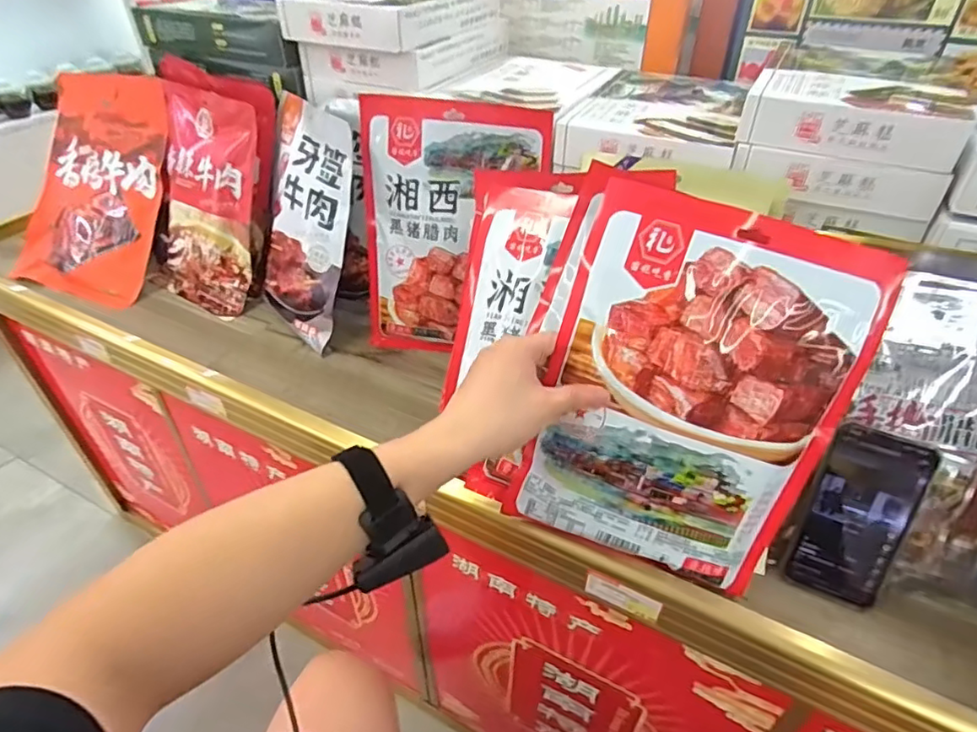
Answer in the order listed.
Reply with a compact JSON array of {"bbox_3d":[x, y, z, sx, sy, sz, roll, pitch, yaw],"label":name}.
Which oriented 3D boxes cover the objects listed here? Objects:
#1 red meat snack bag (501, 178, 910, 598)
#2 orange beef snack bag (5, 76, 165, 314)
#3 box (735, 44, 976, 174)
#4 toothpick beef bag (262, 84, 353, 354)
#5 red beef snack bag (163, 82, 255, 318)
[{"bbox_3d":[0.153,0.029,0.458,0.215,0.291,0.023,19,18,8],"label":"red meat snack bag"},{"bbox_3d":[-0.603,-0.272,0.892,0.241,0.328,0.037,17,5,16],"label":"orange beef snack bag"},{"bbox_3d":[0.360,-0.266,0.576,0.175,0.048,0.192,18,44,21],"label":"box"},{"bbox_3d":[-0.238,-0.181,0.754,0.163,0.292,0.022,26,24,35],"label":"toothpick beef bag"},{"bbox_3d":[-0.412,-0.234,0.836,0.173,0.290,0.027,21,20,19],"label":"red beef snack bag"}]

